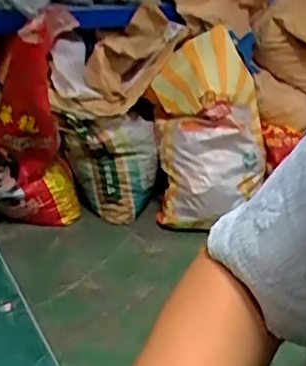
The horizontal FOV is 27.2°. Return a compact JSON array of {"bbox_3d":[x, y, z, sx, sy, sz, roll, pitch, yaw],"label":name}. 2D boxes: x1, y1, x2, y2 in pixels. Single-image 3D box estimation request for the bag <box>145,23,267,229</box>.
[{"bbox_3d":[0.167,-0.181,1.977,0.319,0.581,0.117,-7,-7,-10],"label":"bag"}]

